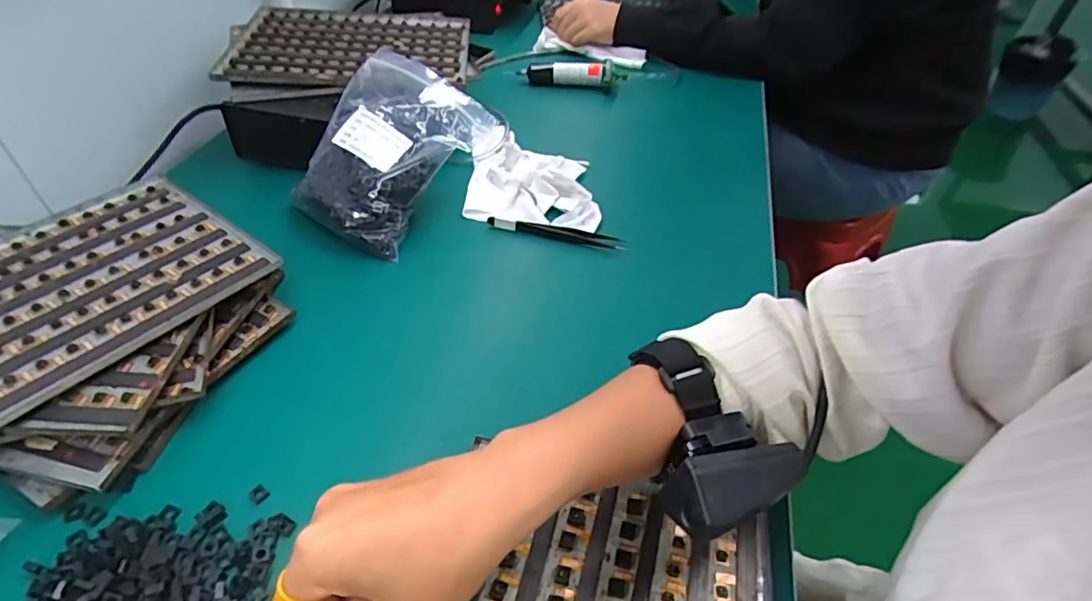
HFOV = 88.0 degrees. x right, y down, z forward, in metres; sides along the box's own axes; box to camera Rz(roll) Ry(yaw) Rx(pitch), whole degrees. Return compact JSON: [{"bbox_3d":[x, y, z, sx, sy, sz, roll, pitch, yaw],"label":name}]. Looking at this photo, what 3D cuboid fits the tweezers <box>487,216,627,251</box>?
[{"bbox_3d":[0.009,-0.062,0.512,0.125,0.014,0.010,10,45,8],"label":"tweezers"}]

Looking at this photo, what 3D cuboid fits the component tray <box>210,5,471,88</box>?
[{"bbox_3d":[-0.215,-0.286,0.635,0.252,0.021,0.189,-4,45,-6],"label":"component tray"}]

